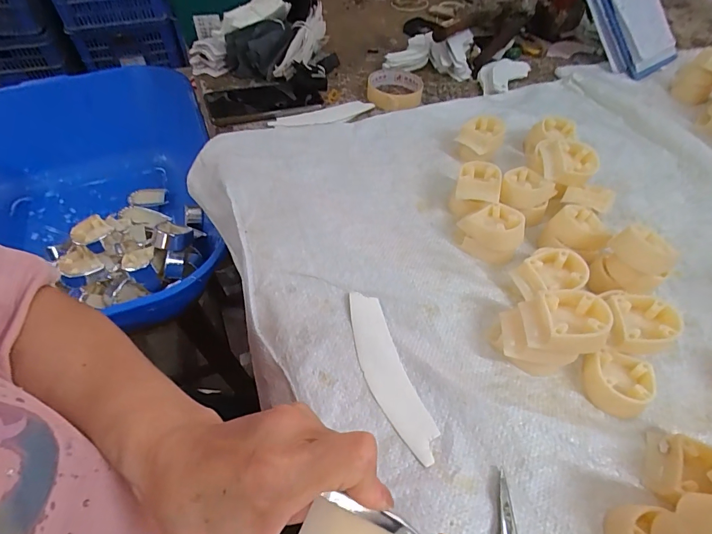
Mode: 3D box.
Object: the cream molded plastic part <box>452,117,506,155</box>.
[{"bbox_3d":[0.163,-0.170,0.514,0.054,0.036,0.055,22,53,13],"label":"cream molded plastic part"}]

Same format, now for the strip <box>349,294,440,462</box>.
[{"bbox_3d":[0.025,0.085,0.328,0.036,0.005,0.150,-14,54,-15],"label":"strip"}]

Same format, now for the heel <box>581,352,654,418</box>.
[{"bbox_3d":[0.218,0.096,0.320,0.052,0.022,0.047,6,51,1],"label":"heel"}]

